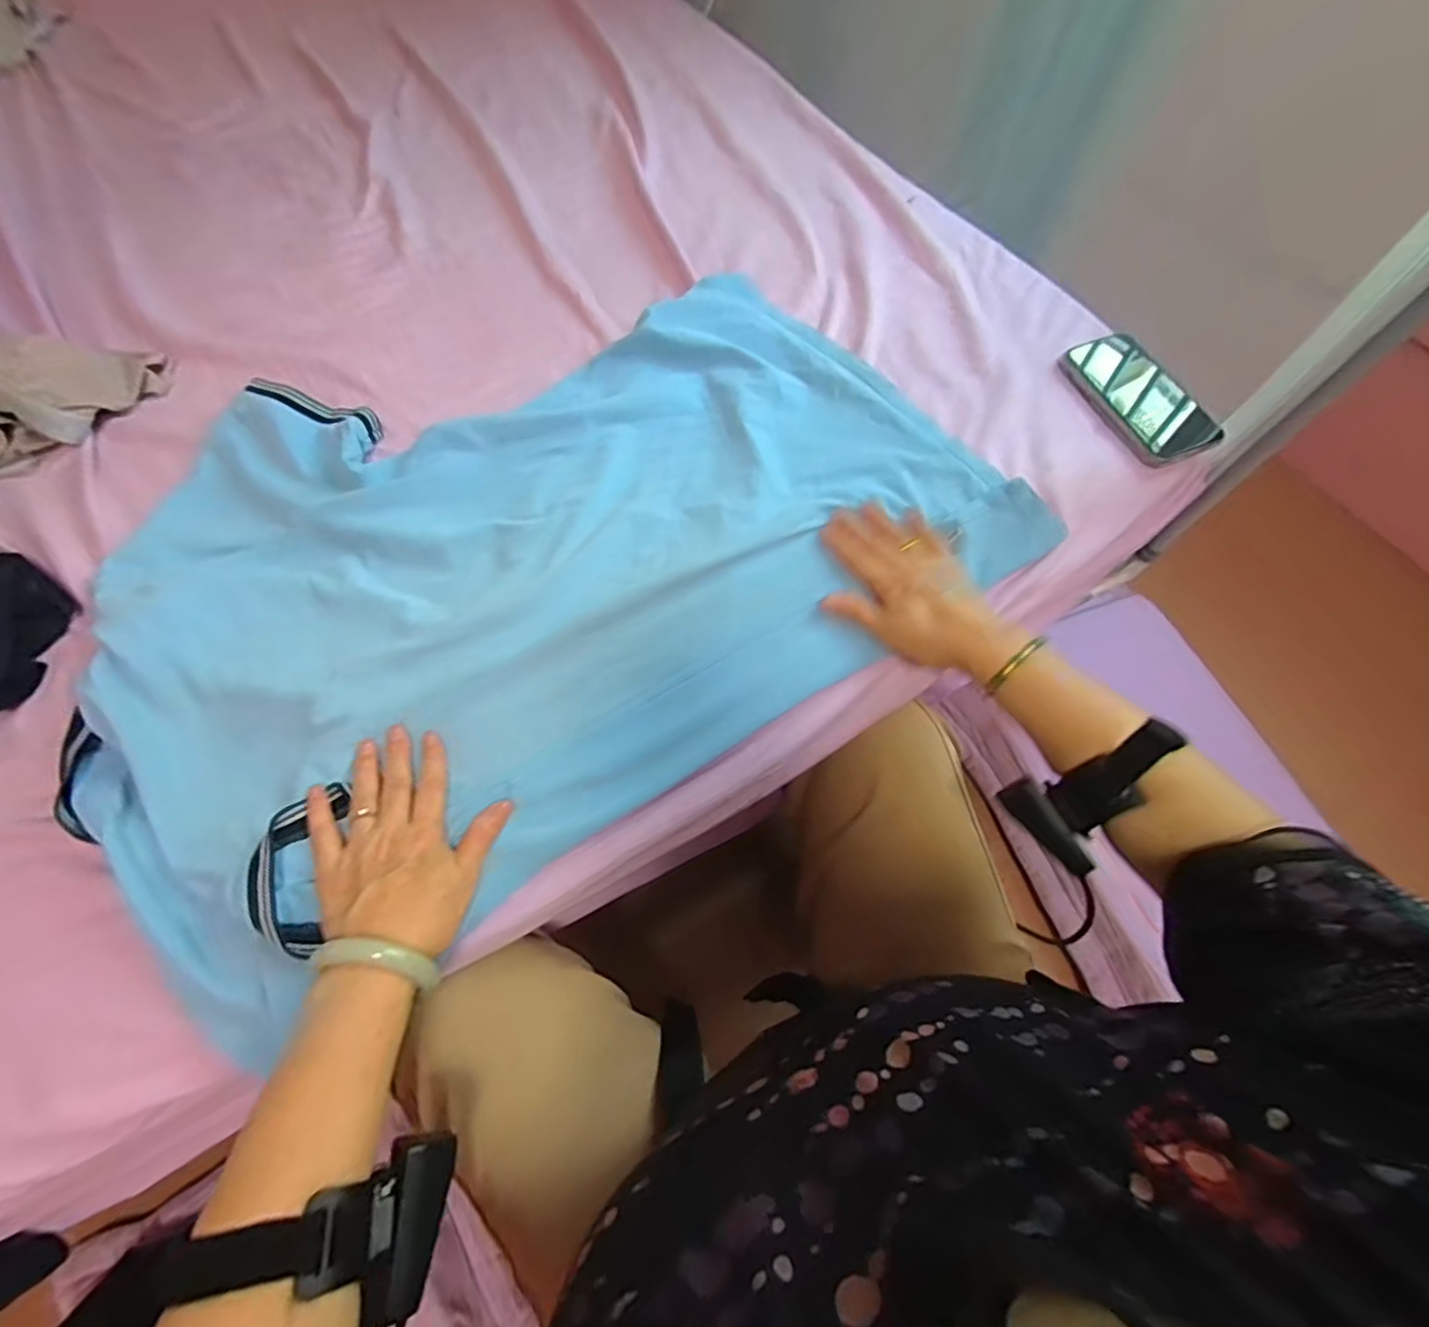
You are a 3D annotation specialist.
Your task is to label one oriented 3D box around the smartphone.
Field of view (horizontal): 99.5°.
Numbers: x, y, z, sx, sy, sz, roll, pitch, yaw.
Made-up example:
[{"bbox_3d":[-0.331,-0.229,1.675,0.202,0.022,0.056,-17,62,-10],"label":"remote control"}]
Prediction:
[{"bbox_3d":[0.392,-0.250,0.564,0.077,0.018,0.142,-23,68,-9],"label":"smartphone"}]

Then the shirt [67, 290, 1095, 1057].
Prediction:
[{"bbox_3d":[-0.141,-0.110,0.510,0.694,0.046,0.481,-33,70,-13],"label":"shirt"}]

